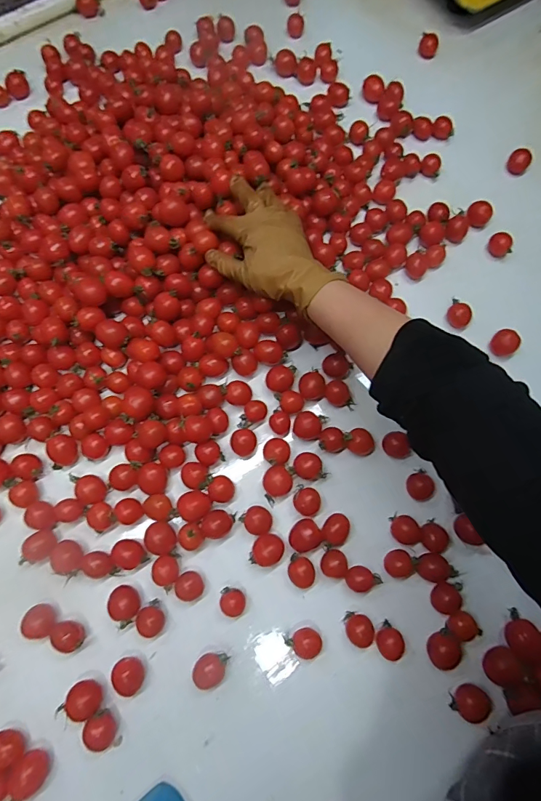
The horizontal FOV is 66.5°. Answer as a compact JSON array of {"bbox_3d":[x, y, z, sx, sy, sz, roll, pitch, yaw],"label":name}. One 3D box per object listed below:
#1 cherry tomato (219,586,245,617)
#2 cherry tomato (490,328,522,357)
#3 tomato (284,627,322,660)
[{"bbox_3d":[-0.036,0.197,0.405,0.024,0.021,0.025,0,72,1],"label":"cherry tomato"},{"bbox_3d":[0.271,-0.067,0.477,0.025,0.024,0.029,-36,75,-10],"label":"cherry tomato"},{"bbox_3d":[0.033,0.229,0.392,0.029,0.022,0.026,42,77,12],"label":"tomato"}]

